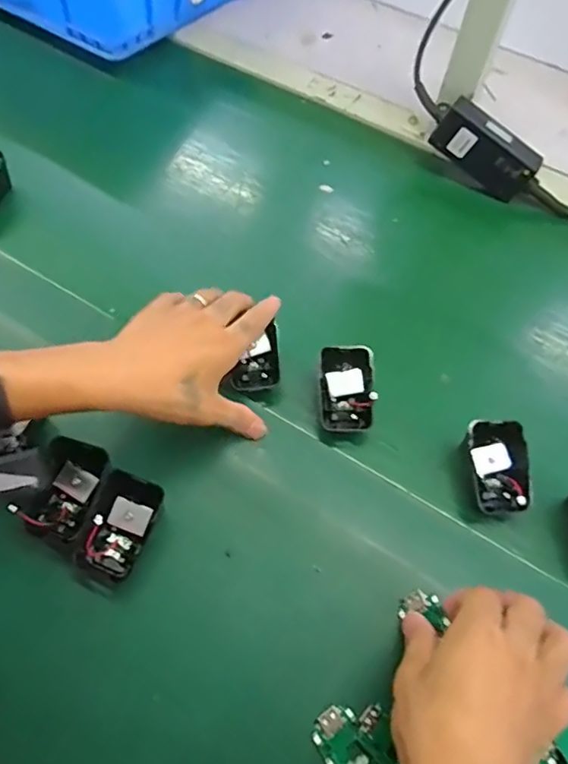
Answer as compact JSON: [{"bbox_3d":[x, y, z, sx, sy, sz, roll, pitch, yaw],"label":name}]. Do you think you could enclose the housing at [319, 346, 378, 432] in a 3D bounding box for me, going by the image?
[{"bbox_3d":[0.051,0.007,0.455,0.044,0.025,0.067,2,84,-3],"label":"housing"}]

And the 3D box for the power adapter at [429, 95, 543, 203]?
[{"bbox_3d":[0.217,-0.247,0.596,0.116,0.054,0.027,37,61,-4],"label":"power adapter"}]

